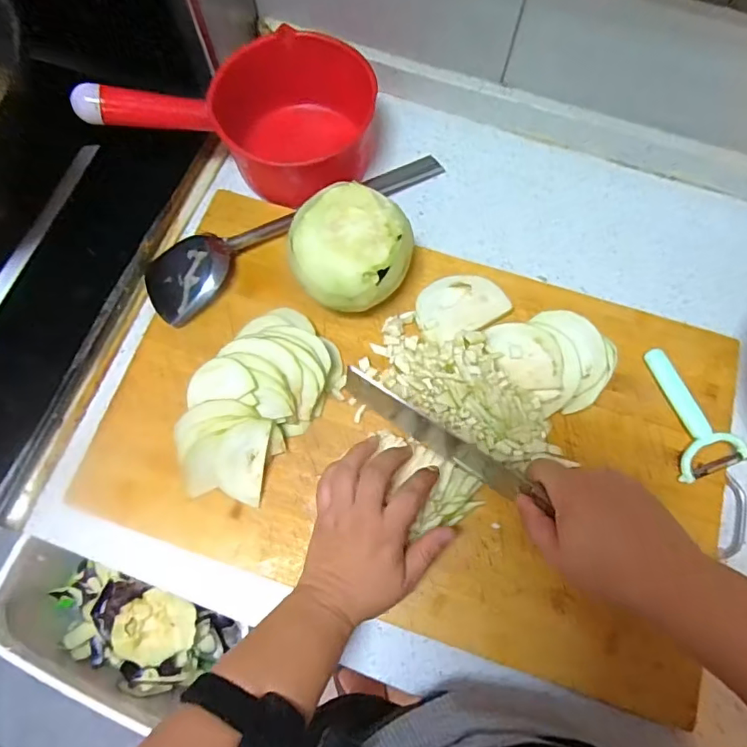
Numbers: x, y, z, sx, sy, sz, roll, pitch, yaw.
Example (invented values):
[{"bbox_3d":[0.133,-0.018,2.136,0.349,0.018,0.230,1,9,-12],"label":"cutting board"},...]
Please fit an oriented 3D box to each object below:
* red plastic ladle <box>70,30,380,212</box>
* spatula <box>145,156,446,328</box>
[{"bbox_3d":[-0.134,-0.271,0.545,0.266,0.106,0.149,2,74,-2],"label":"red plastic ladle"},{"bbox_3d":[-0.087,-0.174,0.555,0.341,0.038,0.090,-36,79,-11],"label":"spatula"}]

